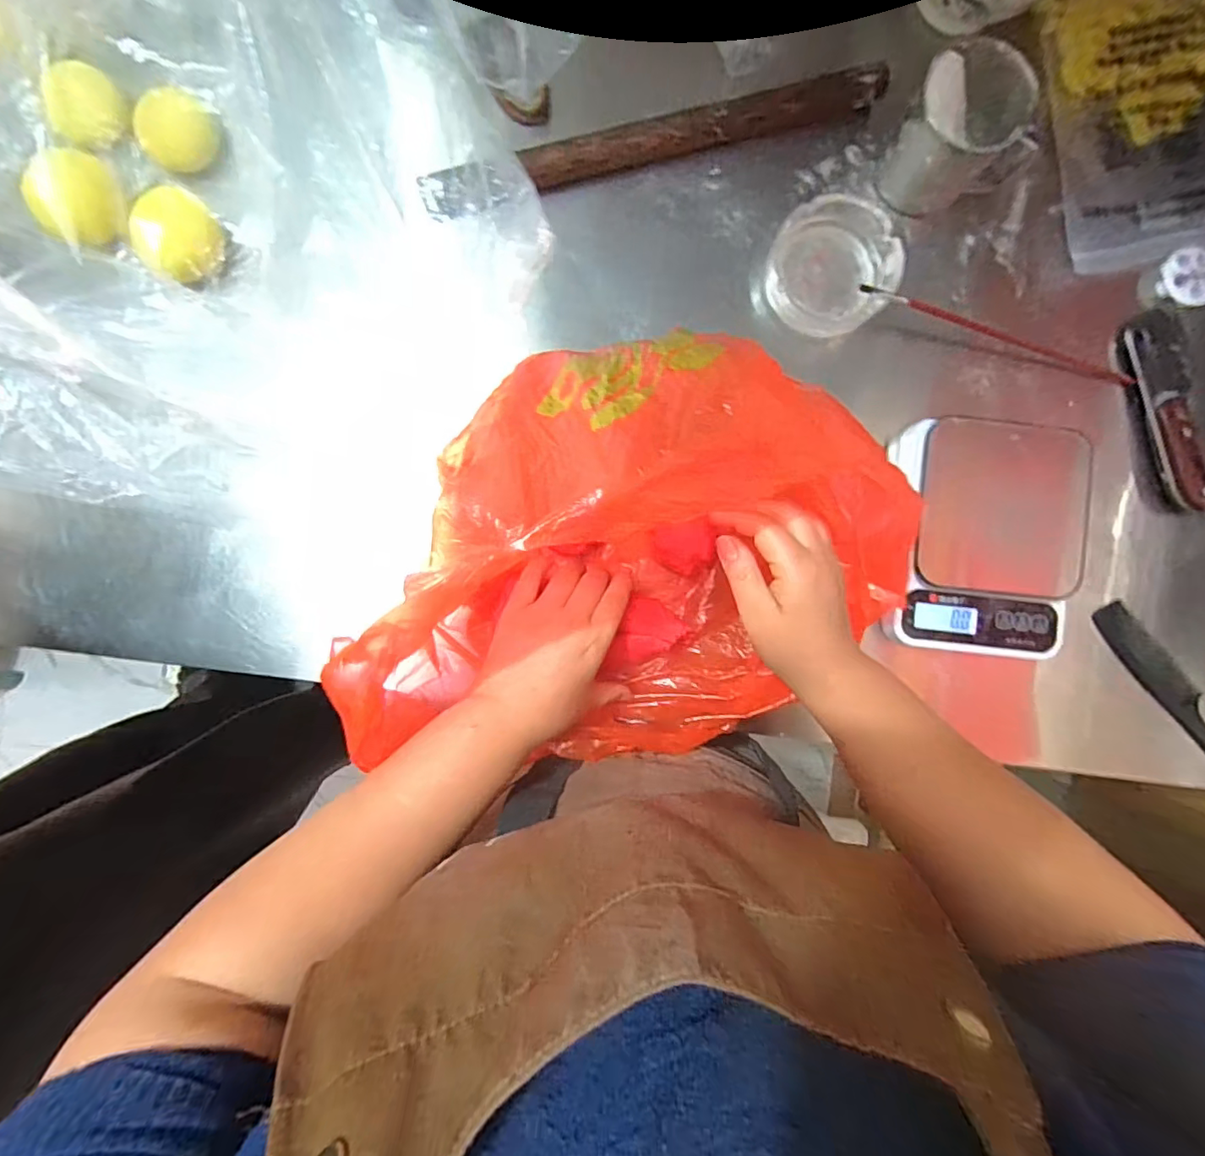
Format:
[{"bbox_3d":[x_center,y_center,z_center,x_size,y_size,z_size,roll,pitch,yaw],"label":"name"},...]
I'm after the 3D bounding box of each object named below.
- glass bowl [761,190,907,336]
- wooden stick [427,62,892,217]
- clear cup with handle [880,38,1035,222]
[{"bbox_3d":[0.190,-0.260,0.436,0.100,0.033,0.104,0,90,-2],"label":"glass bowl"},{"bbox_3d":[0.045,-0.365,0.433,0.393,0.026,0.024,-15,90,-2],"label":"wooden stick"},{"bbox_3d":[0.281,-0.348,0.410,0.087,0.075,0.086,0,90,-2],"label":"clear cup with handle"}]

